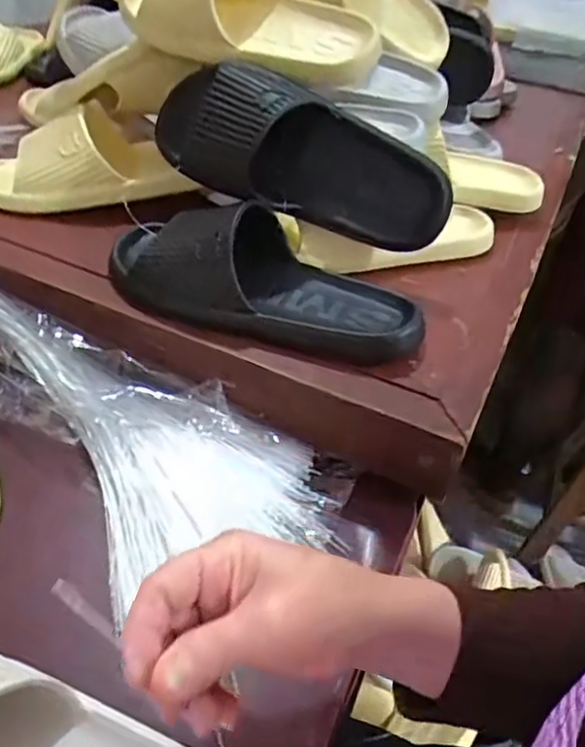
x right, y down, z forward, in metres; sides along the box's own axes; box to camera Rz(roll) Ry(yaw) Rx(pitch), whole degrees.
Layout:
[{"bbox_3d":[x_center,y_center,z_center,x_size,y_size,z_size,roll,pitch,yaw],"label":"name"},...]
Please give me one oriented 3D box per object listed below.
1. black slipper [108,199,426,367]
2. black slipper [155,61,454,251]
[{"bbox_3d":[-0.027,-0.088,0.506,0.269,0.071,0.107,17,41,13],"label":"black slipper"},{"bbox_3d":[0.007,-0.189,0.541,0.249,0.110,0.085,27,44,24],"label":"black slipper"}]

